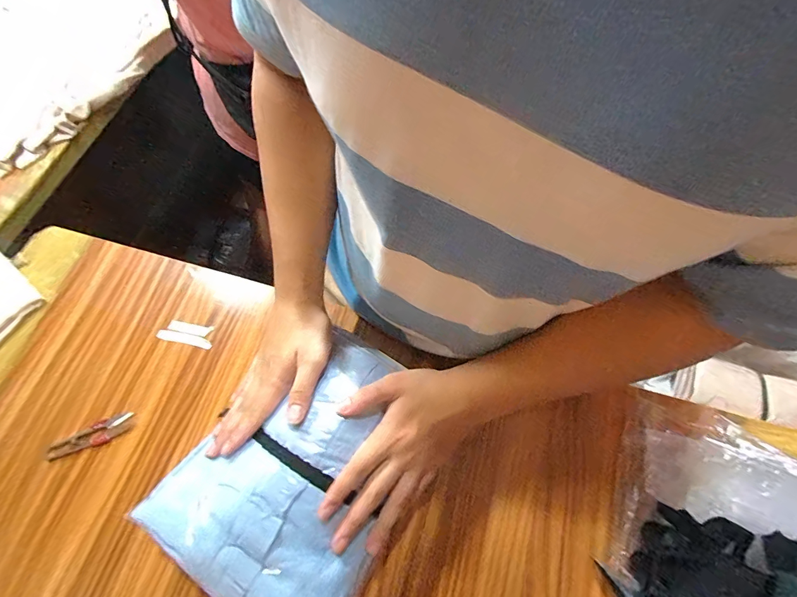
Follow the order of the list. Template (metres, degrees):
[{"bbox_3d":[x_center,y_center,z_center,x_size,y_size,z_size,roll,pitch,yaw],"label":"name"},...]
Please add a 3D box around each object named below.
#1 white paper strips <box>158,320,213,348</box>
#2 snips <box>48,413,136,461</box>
[{"bbox_3d":[-0.291,0.048,0.514,0.075,0.006,0.029,9,68,5],"label":"white paper strips"},{"bbox_3d":[-0.381,0.171,0.462,0.101,0.004,0.028,-22,69,-8],"label":"snips"}]

